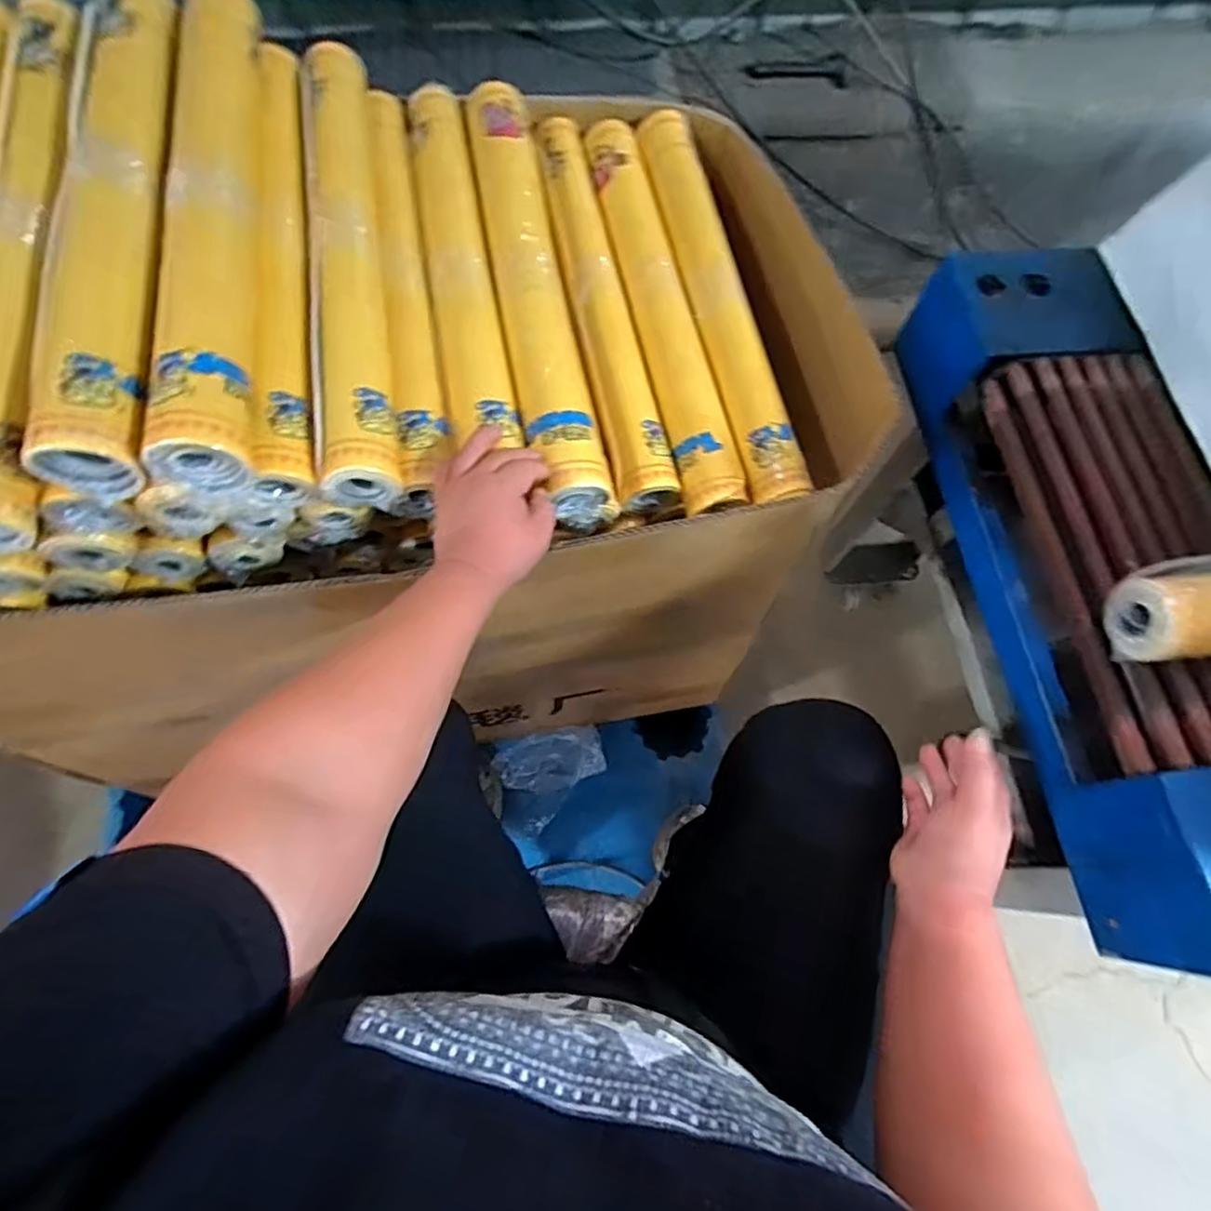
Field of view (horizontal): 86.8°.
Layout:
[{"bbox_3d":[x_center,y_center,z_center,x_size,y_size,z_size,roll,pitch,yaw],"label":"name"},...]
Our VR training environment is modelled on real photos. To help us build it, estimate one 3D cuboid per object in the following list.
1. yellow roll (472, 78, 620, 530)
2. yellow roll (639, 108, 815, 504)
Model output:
[{"bbox_3d":[-0.071,-0.318,0.649,0.070,0.074,0.495,-10,74,-6],"label":"yellow roll"},{"bbox_3d":[0.118,-0.338,0.687,0.061,0.050,0.494,-12,70,-7],"label":"yellow roll"}]

